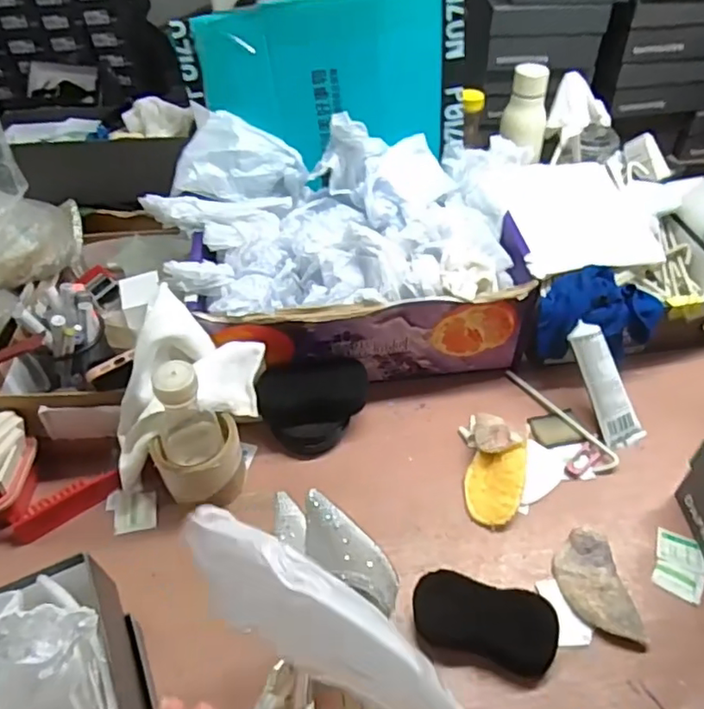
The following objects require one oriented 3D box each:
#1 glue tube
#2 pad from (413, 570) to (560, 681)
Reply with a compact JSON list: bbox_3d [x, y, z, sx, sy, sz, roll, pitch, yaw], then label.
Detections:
[{"bbox_3d":[0.294,0.035,0.694,0.048,0.023,0.147,-22,91,-17],"label":"glue tube"},{"bbox_3d":[0.121,0.247,0.552,0.126,0.035,0.062,12,48,13],"label":"pad"}]

